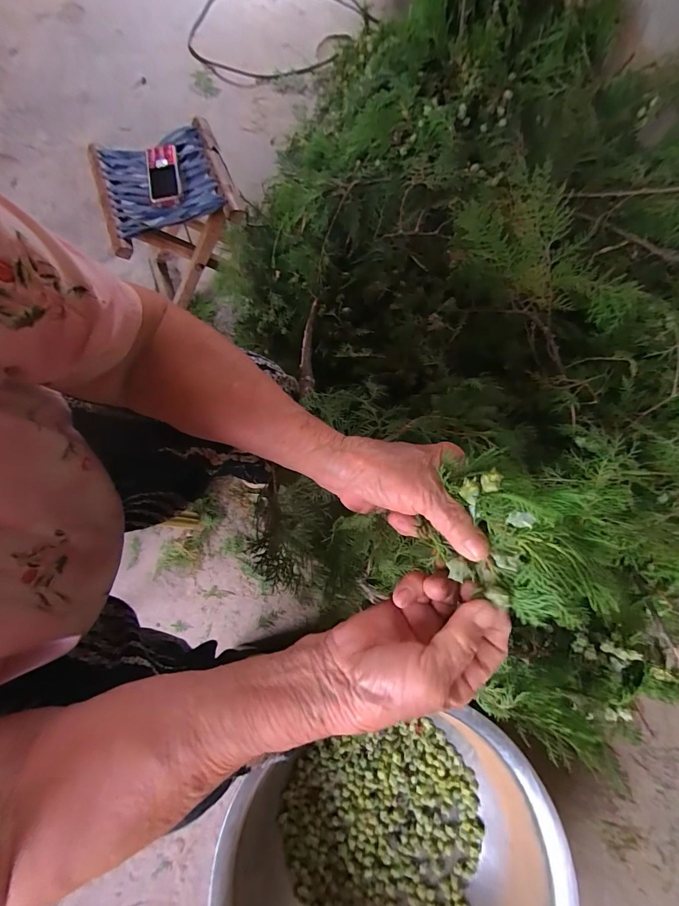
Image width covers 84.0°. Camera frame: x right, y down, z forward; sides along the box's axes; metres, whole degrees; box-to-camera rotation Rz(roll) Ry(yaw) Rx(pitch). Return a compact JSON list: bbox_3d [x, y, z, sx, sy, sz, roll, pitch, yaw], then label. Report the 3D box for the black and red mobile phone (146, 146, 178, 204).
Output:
[{"bbox_3d":[-0.325,-0.510,0.691,0.056,0.009,0.114,-10,81,6],"label":"black and red mobile phone"}]

